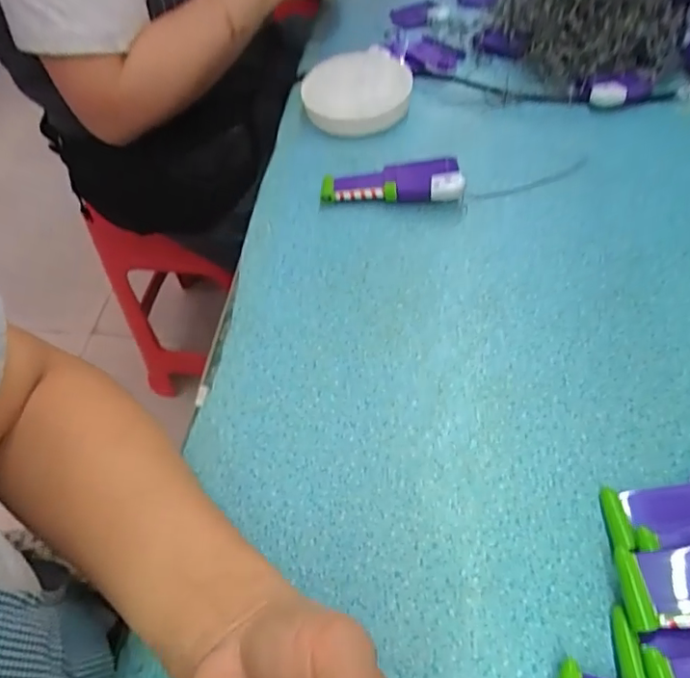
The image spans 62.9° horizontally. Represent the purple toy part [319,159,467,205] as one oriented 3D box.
[{"bbox_3d":[0.041,-0.137,0.483,0.117,0.018,0.045,4,55,8],"label":"purple toy part"}]

